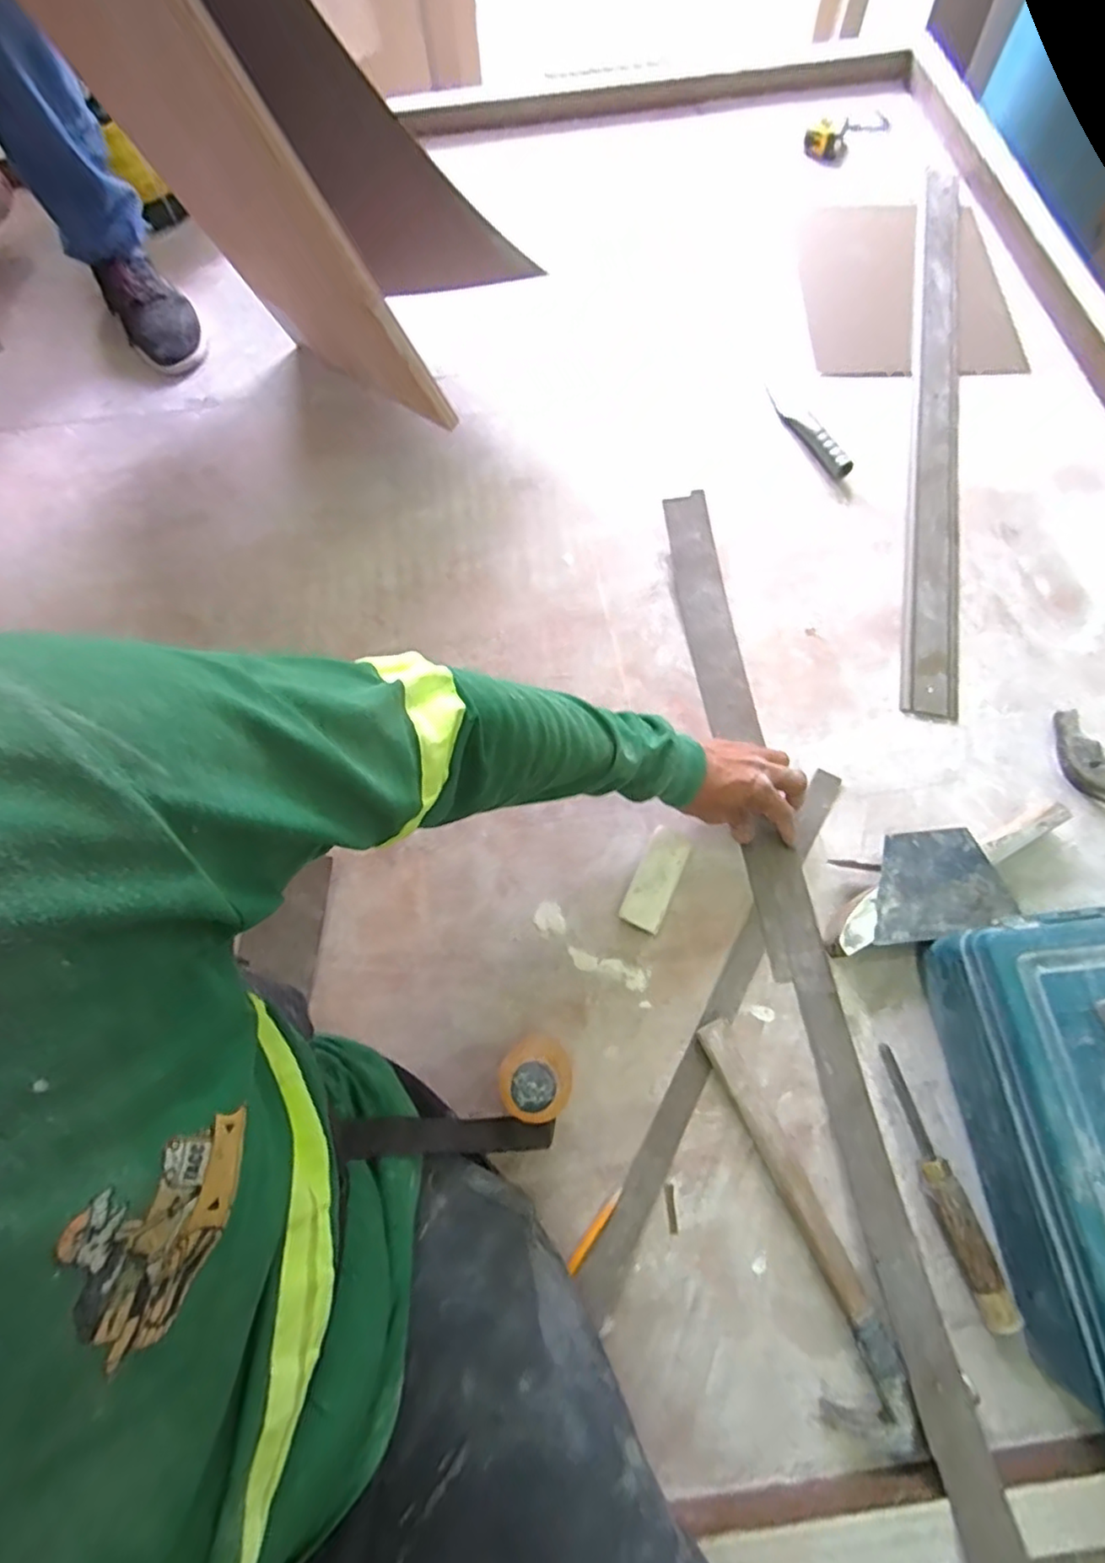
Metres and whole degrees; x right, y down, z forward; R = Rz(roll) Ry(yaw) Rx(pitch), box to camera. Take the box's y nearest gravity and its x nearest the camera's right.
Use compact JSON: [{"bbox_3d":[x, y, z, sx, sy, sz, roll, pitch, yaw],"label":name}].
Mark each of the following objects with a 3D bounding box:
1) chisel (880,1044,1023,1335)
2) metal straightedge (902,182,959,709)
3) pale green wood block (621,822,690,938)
[{"bbox_3d":[0.323,0.330,0.529,0.029,0.032,0.203,-15,69,-4],"label":"chisel"},{"bbox_3d":[0.520,-0.522,0.859,0.060,0.009,0.980,12,70,6],"label":"metal straightedge"},{"bbox_3d":[0.104,0.096,0.626,0.040,0.019,0.100,24,72,10],"label":"pale green wood block"}]

